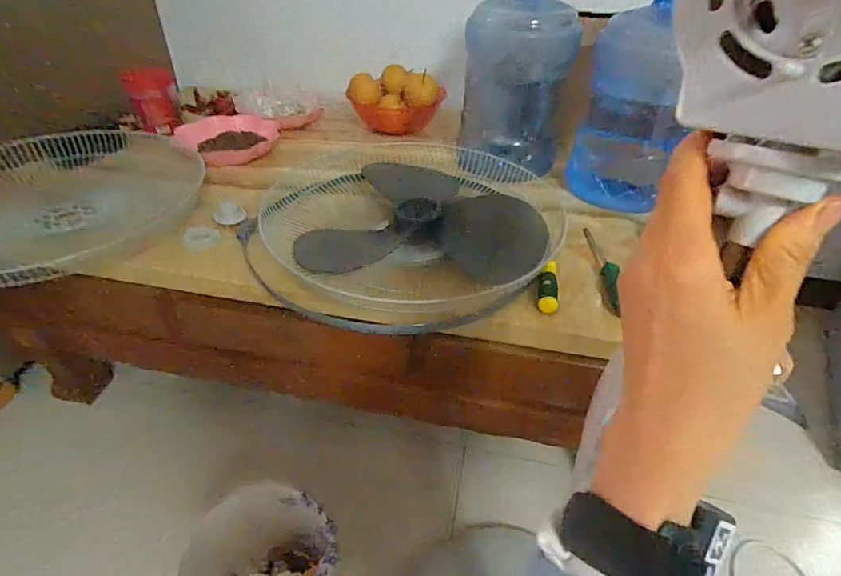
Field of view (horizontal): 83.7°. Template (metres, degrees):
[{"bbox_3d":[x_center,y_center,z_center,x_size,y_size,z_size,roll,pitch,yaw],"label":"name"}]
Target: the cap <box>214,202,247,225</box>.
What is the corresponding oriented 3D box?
[{"bbox_3d":[-0.314,-0.124,0.772,0.050,0.018,0.050,1,39,-1],"label":"cap"}]

